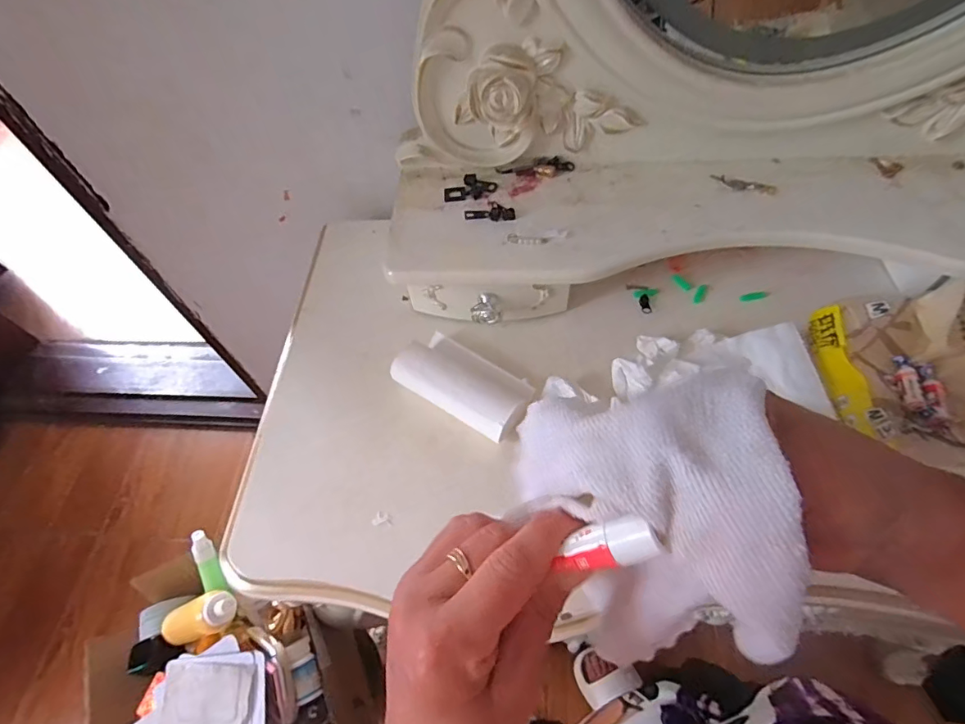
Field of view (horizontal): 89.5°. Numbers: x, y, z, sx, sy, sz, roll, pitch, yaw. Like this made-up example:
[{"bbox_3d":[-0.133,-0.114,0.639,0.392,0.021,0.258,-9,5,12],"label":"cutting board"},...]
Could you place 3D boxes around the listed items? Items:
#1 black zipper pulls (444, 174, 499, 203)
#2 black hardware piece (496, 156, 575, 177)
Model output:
[{"bbox_3d":[-0.013,-0.184,0.511,0.055,0.010,0.031,-8,57,-1],"label":"black zipper pulls"},{"bbox_3d":[0.057,-0.208,0.520,0.081,0.009,0.019,-2,57,3],"label":"black hardware piece"}]

